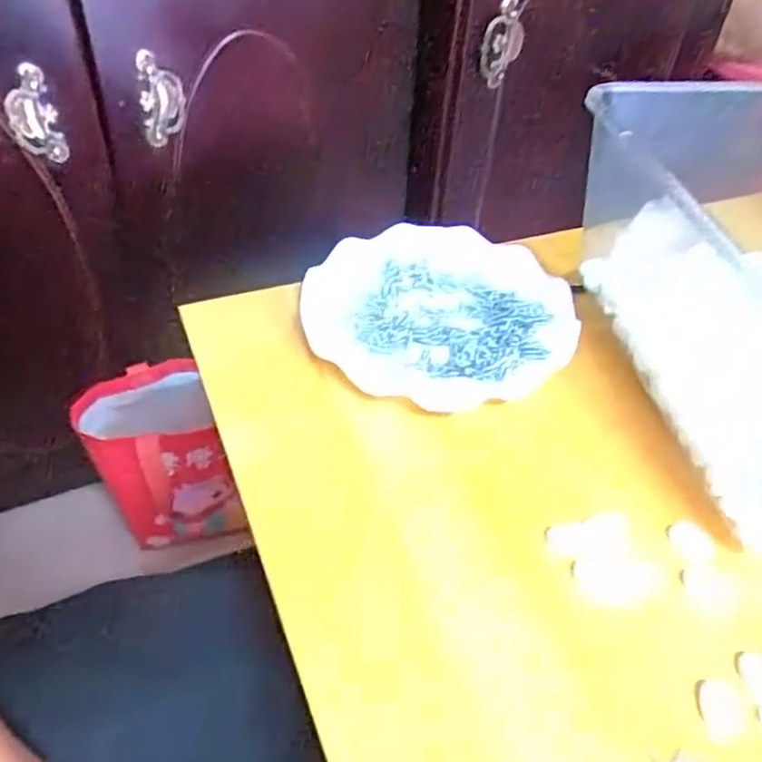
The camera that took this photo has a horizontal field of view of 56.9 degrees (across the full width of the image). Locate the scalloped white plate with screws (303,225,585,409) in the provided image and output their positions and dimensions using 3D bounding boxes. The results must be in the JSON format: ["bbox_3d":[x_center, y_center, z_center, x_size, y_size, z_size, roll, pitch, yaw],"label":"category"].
[{"bbox_3d":[0.041,-0.050,0.492,0.178,0.022,0.174,3,44,-2],"label":"scalloped white plate with screws"}]

